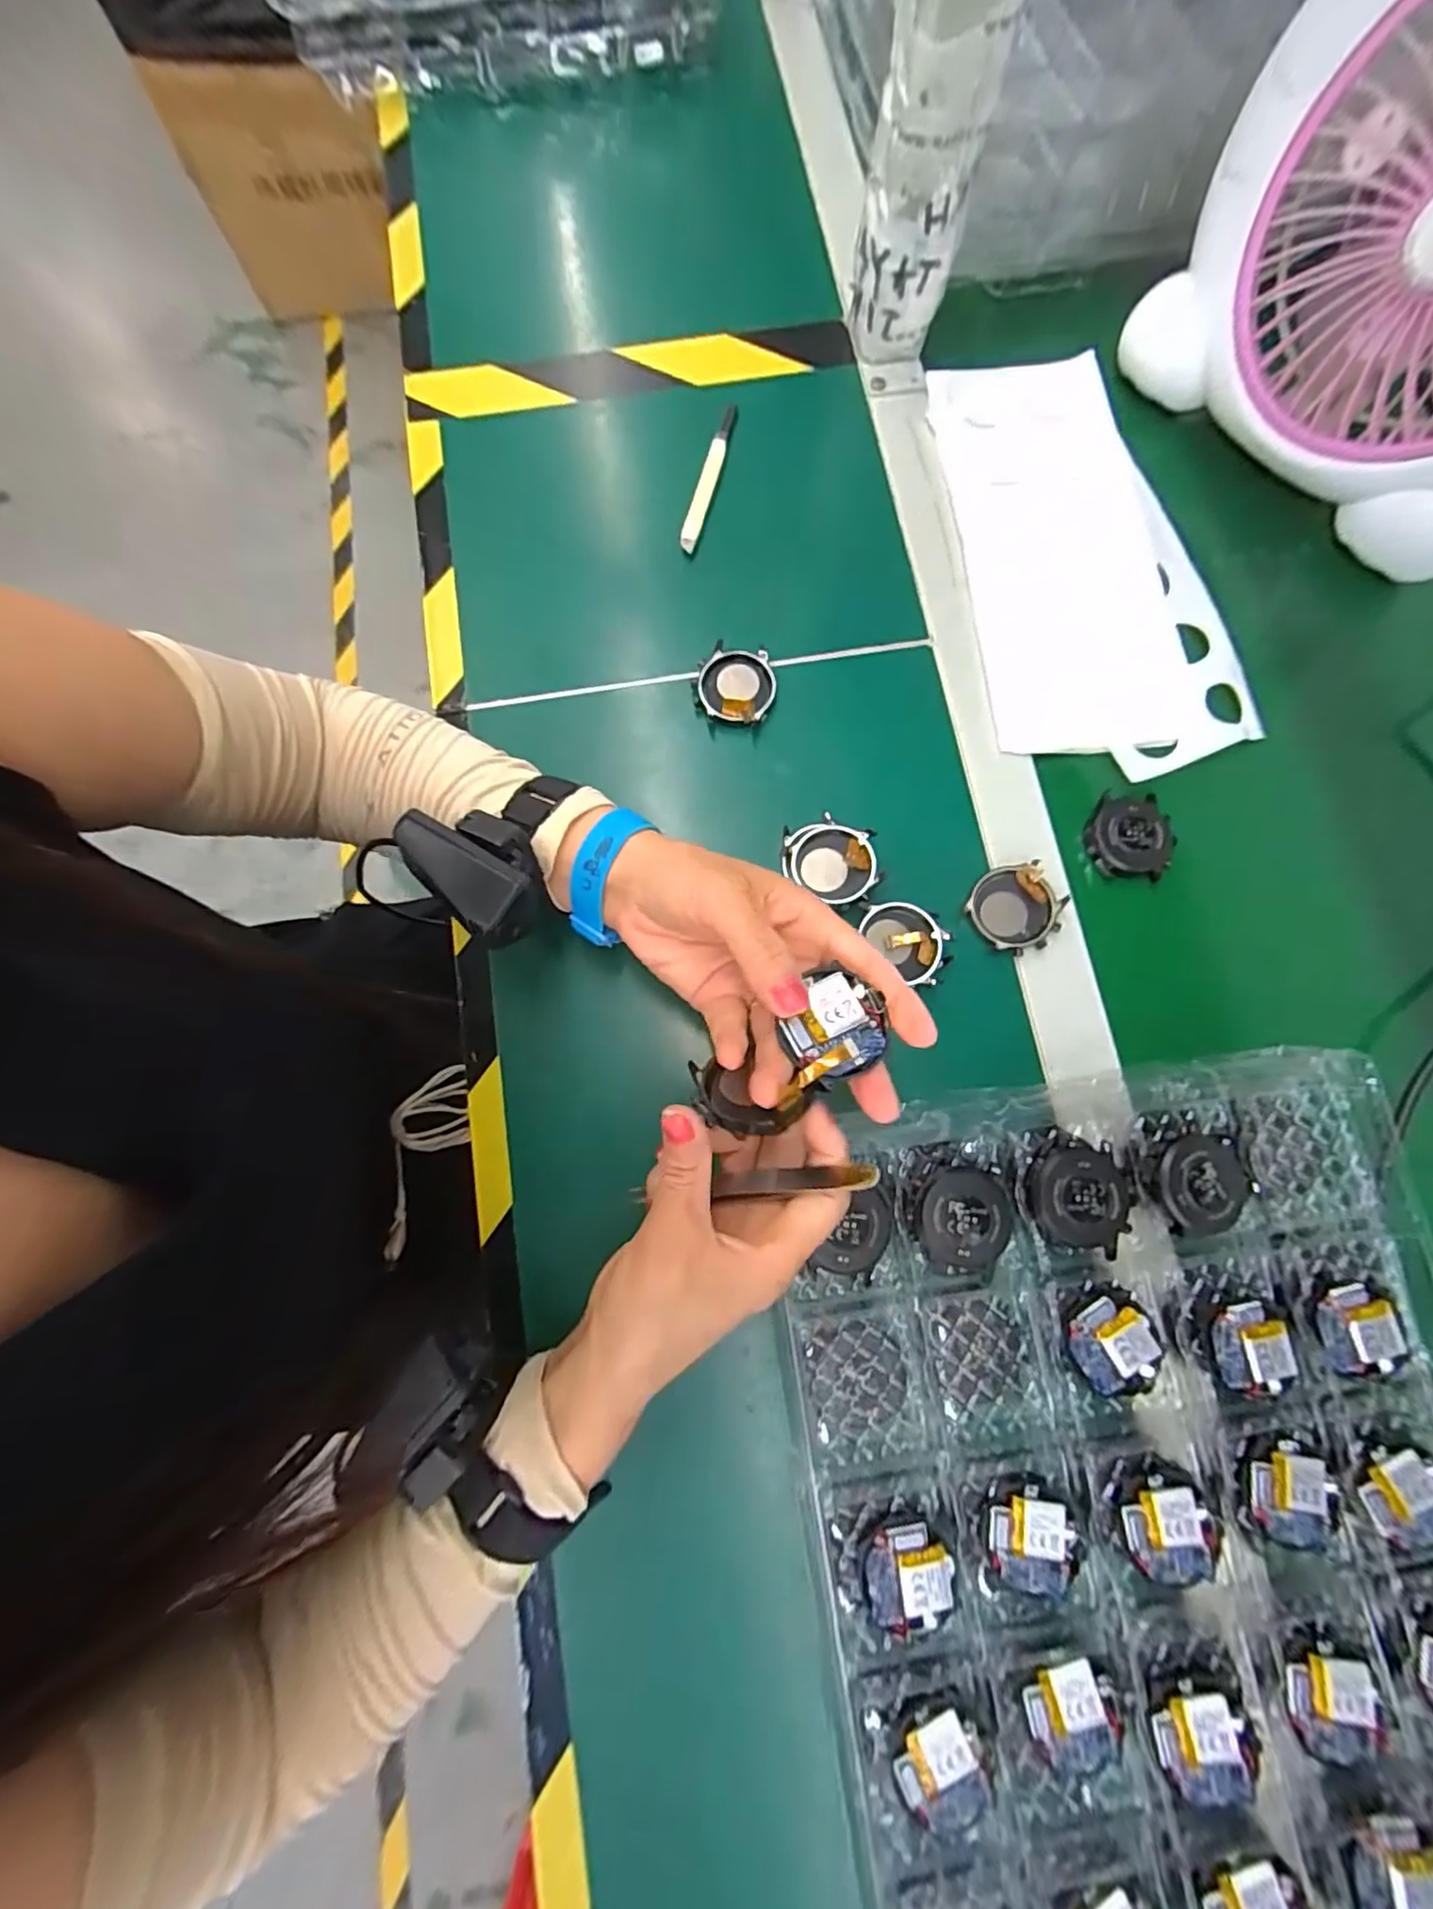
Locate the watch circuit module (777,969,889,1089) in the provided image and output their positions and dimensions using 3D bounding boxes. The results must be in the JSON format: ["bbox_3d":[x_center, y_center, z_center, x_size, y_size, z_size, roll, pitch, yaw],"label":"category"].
[{"bbox_3d":[0.044,0.027,0.244,0.039,0.007,0.037,-20,77,-4],"label":"watch circuit module"}]

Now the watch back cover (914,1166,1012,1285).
[{"bbox_3d":[0.115,0.126,0.306,0.042,0.012,0.048,7,77,2],"label":"watch back cover"}]

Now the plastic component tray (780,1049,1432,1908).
[{"bbox_3d":[0.202,0.278,0.274,0.303,0.020,0.429,-9,77,-1],"label":"plastic component tray"}]

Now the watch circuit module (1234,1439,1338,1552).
[{"bbox_3d":[0.253,0.238,0.285,0.041,0.006,0.040,32,79,8],"label":"watch circuit module"}]

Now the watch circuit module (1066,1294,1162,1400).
[{"bbox_3d":[0.181,0.178,0.298,0.039,0.008,0.041,-23,78,-5],"label":"watch circuit module"}]

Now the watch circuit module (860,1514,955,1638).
[{"bbox_3d":[0.082,0.266,0.278,0.038,0.009,0.038,-12,77,-2],"label":"watch circuit module"}]

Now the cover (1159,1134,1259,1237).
[{"bbox_3d":[0.232,0.107,0.306,0.046,0.008,0.040,-7,74,-5],"label":"cover"}]

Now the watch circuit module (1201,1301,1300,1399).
[{"bbox_3d":[0.244,0.180,0.296,0.036,0.007,0.036,-10,77,-2],"label":"watch circuit module"}]

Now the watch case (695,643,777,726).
[{"bbox_3d":[0.011,-0.157,0.379,0.046,0.012,0.045,12,77,3],"label":"watch case"}]

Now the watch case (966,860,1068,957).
[{"bbox_3d":[0.164,-0.026,0.352,0.045,0.007,0.045,-38,79,-8],"label":"watch case"}]

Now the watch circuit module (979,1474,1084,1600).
[{"bbox_3d":[0.138,0.256,0.282,0.039,0.007,0.045,9,77,3],"label":"watch circuit module"}]

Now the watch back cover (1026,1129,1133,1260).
[{"bbox_3d":[0.171,0.115,0.307,0.047,0.012,0.048,27,79,7],"label":"watch back cover"}]

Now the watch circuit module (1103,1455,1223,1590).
[{"bbox_3d":[0.196,0.248,0.283,0.039,0.006,0.049,-20,77,-4],"label":"watch circuit module"}]

